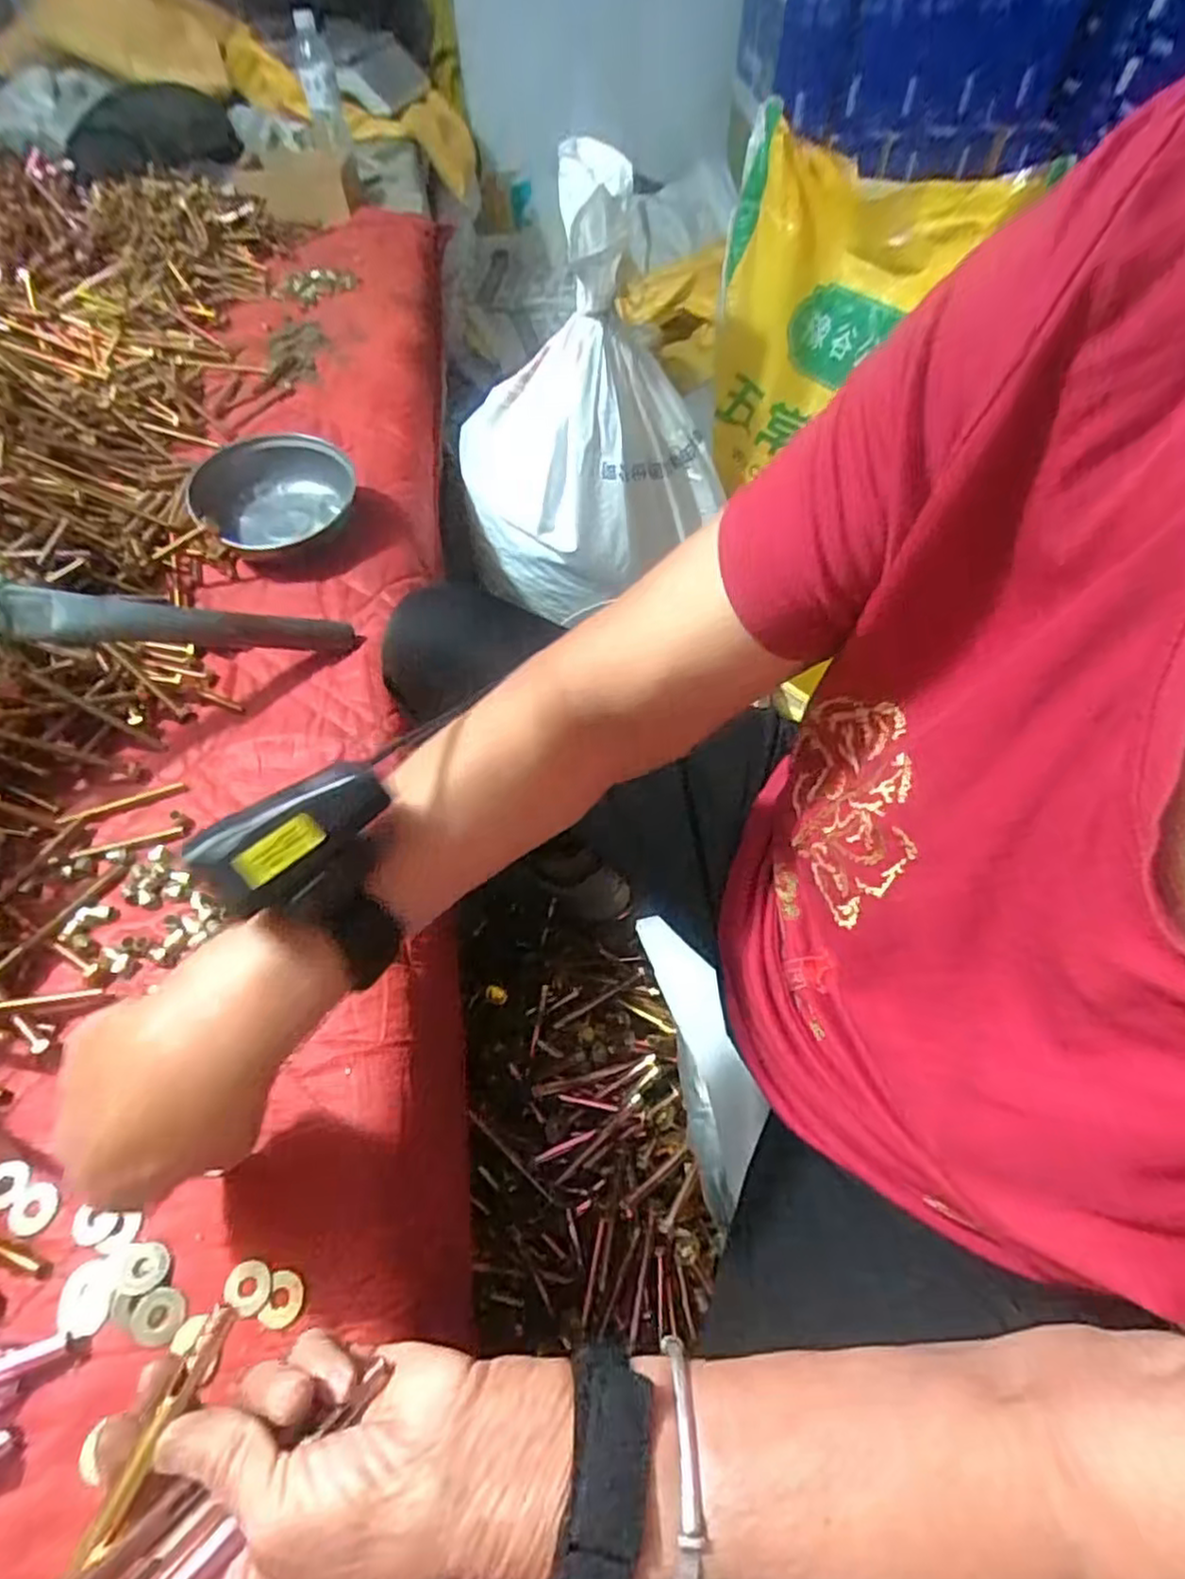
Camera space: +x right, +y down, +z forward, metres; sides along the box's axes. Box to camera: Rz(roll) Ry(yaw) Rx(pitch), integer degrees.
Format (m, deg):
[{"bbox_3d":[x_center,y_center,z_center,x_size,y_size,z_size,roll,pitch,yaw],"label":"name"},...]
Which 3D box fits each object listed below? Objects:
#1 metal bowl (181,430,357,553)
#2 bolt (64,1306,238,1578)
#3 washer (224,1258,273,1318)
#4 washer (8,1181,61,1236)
[{"bbox_3d":[-0.292,-0.268,0.654,0.136,0.058,0.136,0,54,1],"label":"metal bowl"},{"bbox_3d":[-0.153,0.226,0.249,0.011,0.008,0.075,19,61,12],"label":"bolt"},{"bbox_3d":[-0.159,0.229,0.326,0.021,0.004,0.019,30,60,19],"label":"washer"},{"bbox_3d":[-0.274,0.207,0.348,0.024,0.004,0.022,0,68,1],"label":"washer"}]

